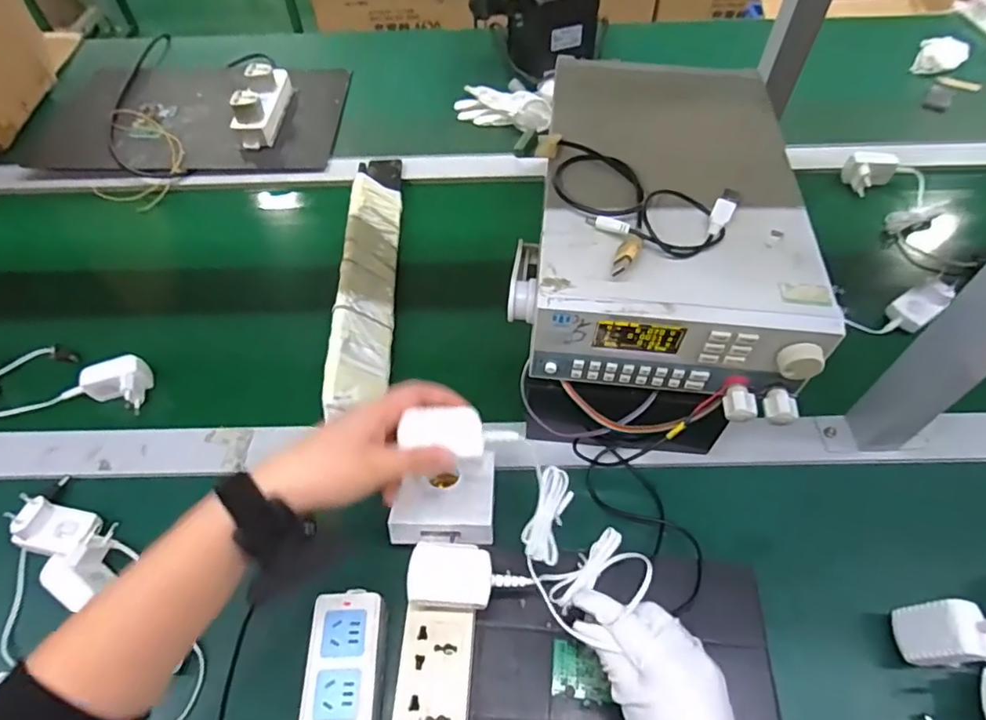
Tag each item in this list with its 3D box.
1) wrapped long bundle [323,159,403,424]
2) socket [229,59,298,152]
[{"bbox_3d":[-0.149,-0.118,0.691,0.056,0.050,0.438,-3,55,0],"label":"wrapped long bundle"},{"bbox_3d":[-0.360,-0.401,0.885,0.054,0.068,0.170,1,55,2],"label":"socket"}]

